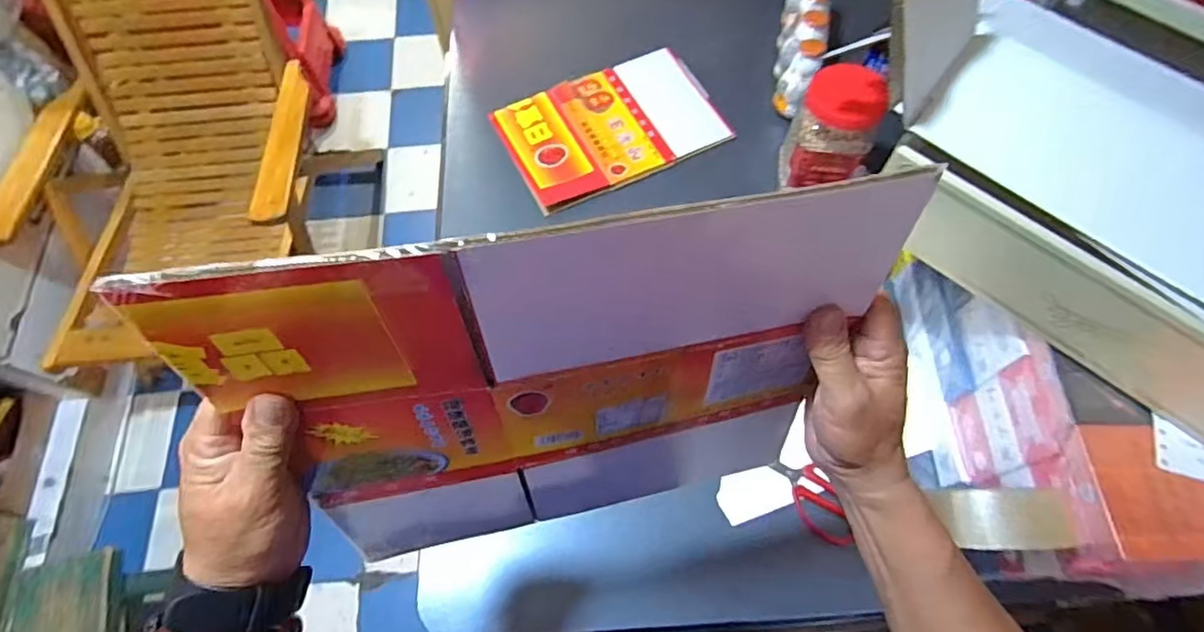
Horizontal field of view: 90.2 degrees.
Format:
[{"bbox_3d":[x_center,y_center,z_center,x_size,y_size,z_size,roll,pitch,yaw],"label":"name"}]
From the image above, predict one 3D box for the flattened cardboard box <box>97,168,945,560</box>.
[{"bbox_3d":[-0.016,0.052,0.350,0.329,0.285,0.011,-10,53,-7],"label":"flattened cardboard box"}]

